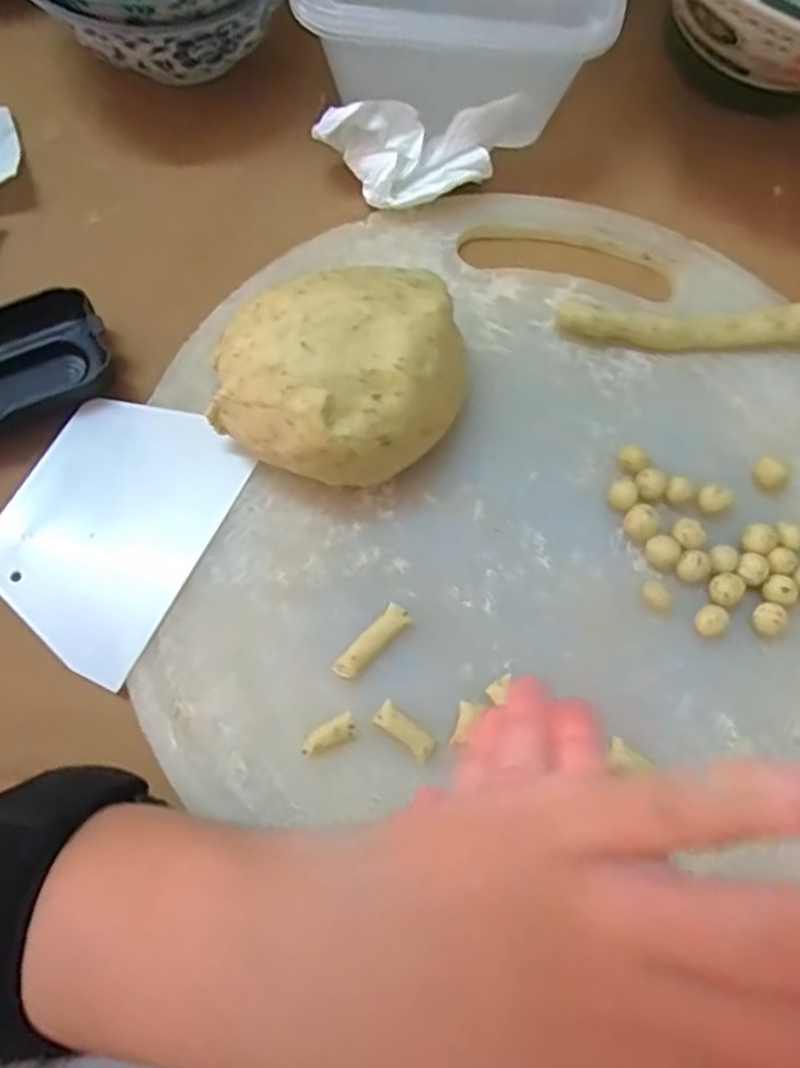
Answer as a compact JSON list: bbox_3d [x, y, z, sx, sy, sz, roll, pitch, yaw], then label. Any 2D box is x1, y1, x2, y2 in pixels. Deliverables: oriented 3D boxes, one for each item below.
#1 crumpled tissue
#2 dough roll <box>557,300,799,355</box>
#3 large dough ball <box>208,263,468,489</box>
[{"bbox_3d":[0.006,-0.186,0.340,0.089,0.034,0.042,4,71,-1],"label":"crumpled tissue"},{"bbox_3d":[0.139,-0.096,0.324,0.125,0.014,0.022,1,71,-2],"label":"dough roll"},{"bbox_3d":[-0.020,-0.062,0.284,0.077,0.064,0.094,36,74,10],"label":"large dough ball"}]

